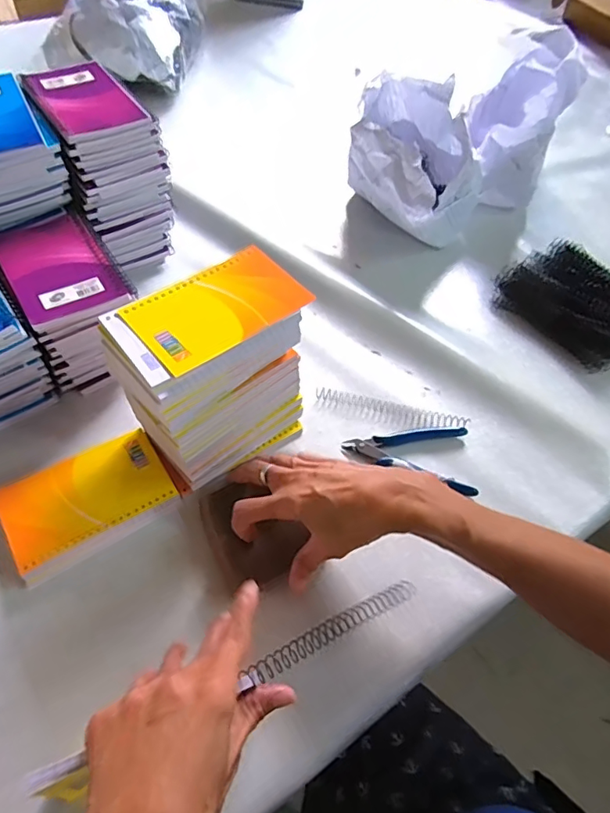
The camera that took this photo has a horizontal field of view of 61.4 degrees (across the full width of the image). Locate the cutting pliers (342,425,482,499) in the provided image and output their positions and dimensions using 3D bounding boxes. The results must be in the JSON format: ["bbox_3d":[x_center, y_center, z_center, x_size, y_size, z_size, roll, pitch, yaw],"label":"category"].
[{"bbox_3d":[0.097,0.044,0.482,0.119,0.011,0.068,7,55,0],"label":"cutting pliers"}]

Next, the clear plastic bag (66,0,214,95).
[{"bbox_3d":[-0.276,-0.677,0.859,0.180,0.120,0.340,4,55,-1],"label":"clear plastic bag"}]

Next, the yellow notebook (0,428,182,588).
[{"bbox_3d":[-0.181,0.078,0.432,0.128,0.016,0.086,-27,61,-21],"label":"yellow notebook"}]

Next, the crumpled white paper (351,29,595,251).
[{"bbox_3d":[0.199,-0.359,0.673,0.342,0.161,0.197,-34,64,-25],"label":"crumpled white paper"}]

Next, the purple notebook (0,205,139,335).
[{"bbox_3d":[-0.216,-0.124,0.458,0.089,0.013,0.132,-25,60,-20],"label":"purple notebook"}]

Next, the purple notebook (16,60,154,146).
[{"bbox_3d":[-0.219,-0.304,0.508,0.087,0.012,0.127,-29,62,-22],"label":"purple notebook"}]

